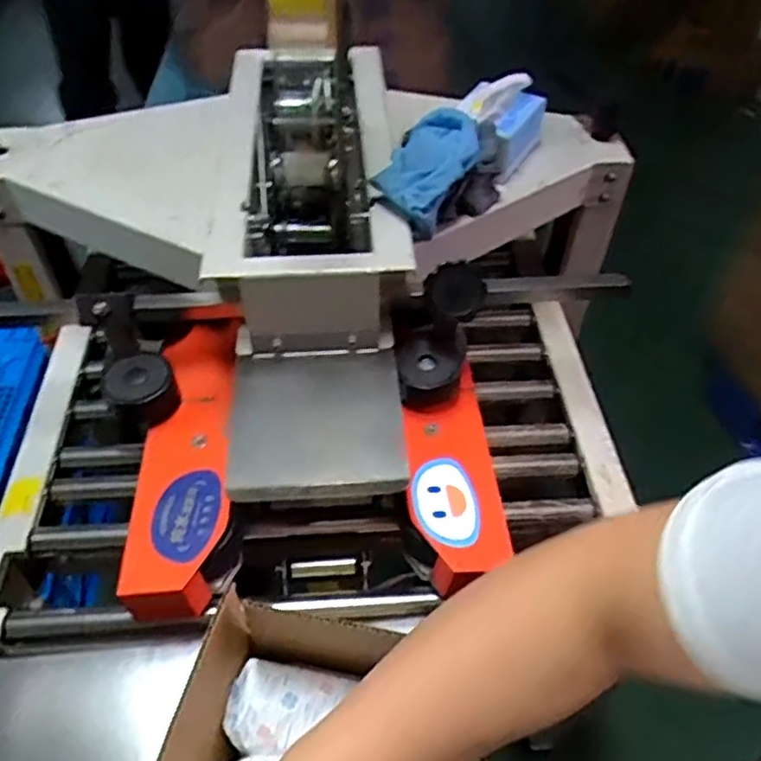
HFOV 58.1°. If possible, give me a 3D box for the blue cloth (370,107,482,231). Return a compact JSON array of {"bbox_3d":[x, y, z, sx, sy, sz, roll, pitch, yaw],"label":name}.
[{"bbox_3d":[0.054,-0.241,0.753,0.099,0.063,0.165,13,48,9],"label":"blue cloth"}]

